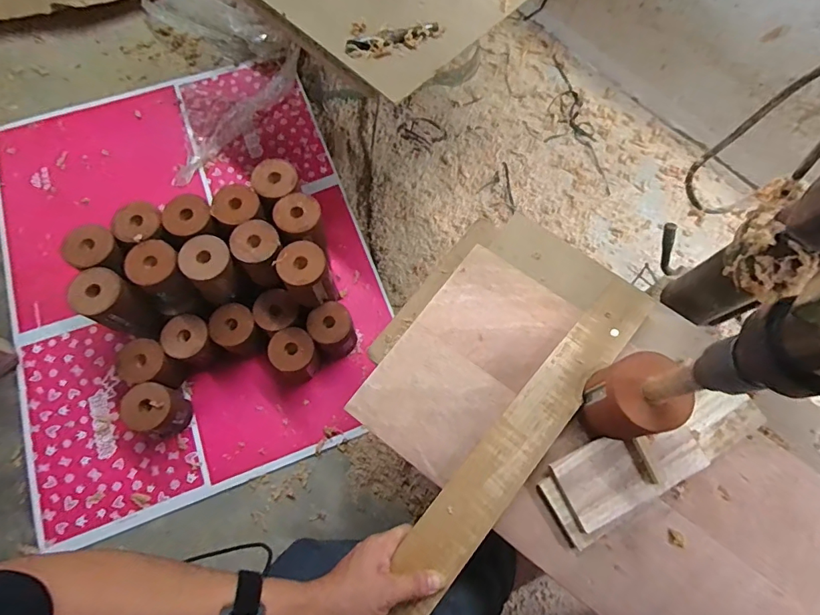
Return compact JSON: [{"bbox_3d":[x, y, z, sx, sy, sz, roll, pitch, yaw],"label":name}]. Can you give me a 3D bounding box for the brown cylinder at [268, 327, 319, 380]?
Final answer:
[{"bbox_3d":[-0.208,0.086,0.837,0.072,0.108,0.075,37,74,10],"label":"brown cylinder"}]

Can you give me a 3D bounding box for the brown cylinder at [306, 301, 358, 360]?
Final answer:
[{"bbox_3d":[-0.143,0.042,0.852,0.076,0.095,0.079,1,71,-2],"label":"brown cylinder"}]

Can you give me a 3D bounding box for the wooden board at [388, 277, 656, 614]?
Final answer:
[{"bbox_3d":[0.119,0.148,0.508,0.063,0.015,0.487,39,72,11],"label":"wooden board"}]

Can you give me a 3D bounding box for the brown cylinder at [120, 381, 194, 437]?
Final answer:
[{"bbox_3d":[-0.441,0.180,0.805,0.083,0.102,0.080,1,71,-2],"label":"brown cylinder"}]

